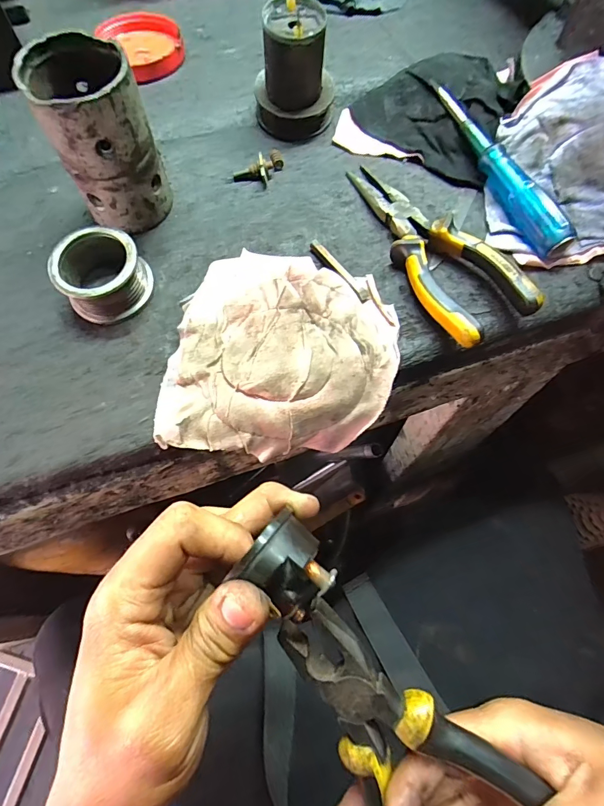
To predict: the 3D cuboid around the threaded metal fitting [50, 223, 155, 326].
[{"bbox_3d":[-0.149,-0.097,0.305,0.061,0.039,0.063,0,67,0],"label":"threaded metal fitting"}]

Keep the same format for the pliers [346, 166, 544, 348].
[{"bbox_3d":[0.091,-0.123,0.312,0.063,0.024,0.185,-27,70,-11],"label":"pliers"}]

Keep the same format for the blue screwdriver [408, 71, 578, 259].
[{"bbox_3d":[0.152,-0.201,0.341,0.024,0.029,0.206,-21,69,-9],"label":"blue screwdriver"}]

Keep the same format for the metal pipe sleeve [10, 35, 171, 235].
[{"bbox_3d":[-0.140,-0.183,0.299,0.064,0.114,0.063,-29,70,-12],"label":"metal pipe sleeve"}]

